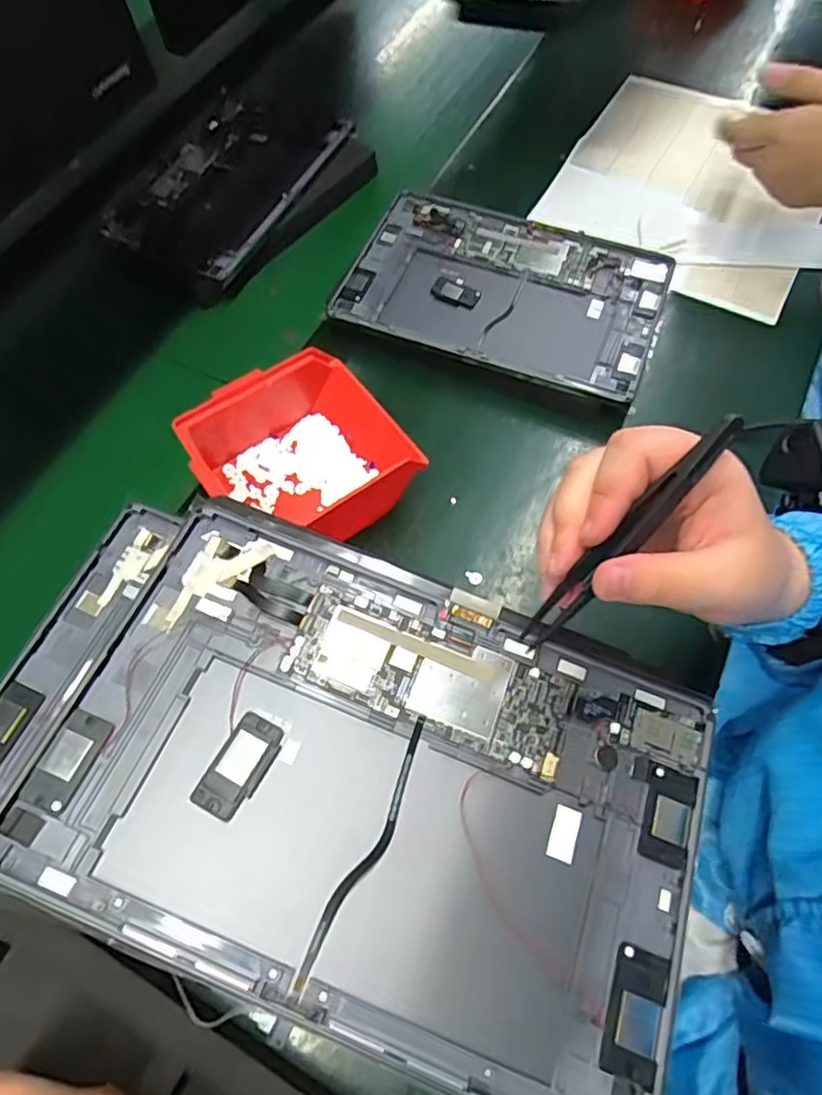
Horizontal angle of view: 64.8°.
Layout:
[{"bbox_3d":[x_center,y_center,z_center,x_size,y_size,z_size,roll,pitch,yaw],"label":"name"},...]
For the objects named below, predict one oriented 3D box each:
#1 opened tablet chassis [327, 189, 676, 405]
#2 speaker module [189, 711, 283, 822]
[{"bbox_3d":[0.076,-0.217,0.544,0.255,0.012,0.163,21,72,10],"label":"opened tablet chassis"},{"bbox_3d":[-0.069,0.088,0.260,0.021,0.005,0.040,22,64,15],"label":"speaker module"}]

